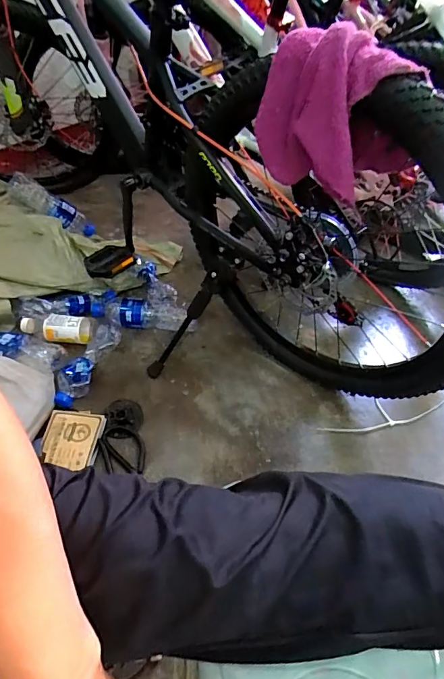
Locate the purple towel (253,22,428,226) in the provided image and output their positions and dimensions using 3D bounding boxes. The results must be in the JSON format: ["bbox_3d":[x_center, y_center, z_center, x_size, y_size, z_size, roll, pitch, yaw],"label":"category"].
[{"bbox_3d":[0.127,-0.260,0.487,0.179,0.160,0.091,34,56,27],"label":"purple towel"}]

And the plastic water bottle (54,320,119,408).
[{"bbox_3d":[-0.268,0.041,0.820,0.058,0.041,0.218,15,48,11],"label":"plastic water bottle"}]

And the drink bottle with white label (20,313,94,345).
[{"bbox_3d":[-0.351,-0.028,0.863,0.164,0.051,0.053,8,47,4],"label":"drink bottle with white label"}]

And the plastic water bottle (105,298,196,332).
[{"bbox_3d":[-0.158,-0.052,0.904,0.202,0.054,0.056,4,47,1],"label":"plastic water bottle"}]

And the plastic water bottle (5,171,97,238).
[{"bbox_3d":[-0.436,-0.339,1.075,0.231,0.062,0.068,29,33,-38],"label":"plastic water bottle"}]

